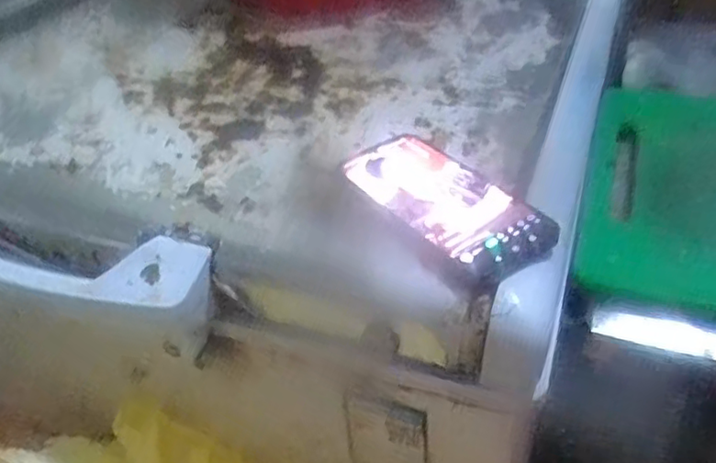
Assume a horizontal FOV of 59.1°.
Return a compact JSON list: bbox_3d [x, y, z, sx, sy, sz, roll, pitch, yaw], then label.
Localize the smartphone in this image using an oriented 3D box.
[{"bbox_3d":[0.057,-0.023,0.425,0.076,0.009,0.151,-26,46,-25],"label":"smartphone"}]

